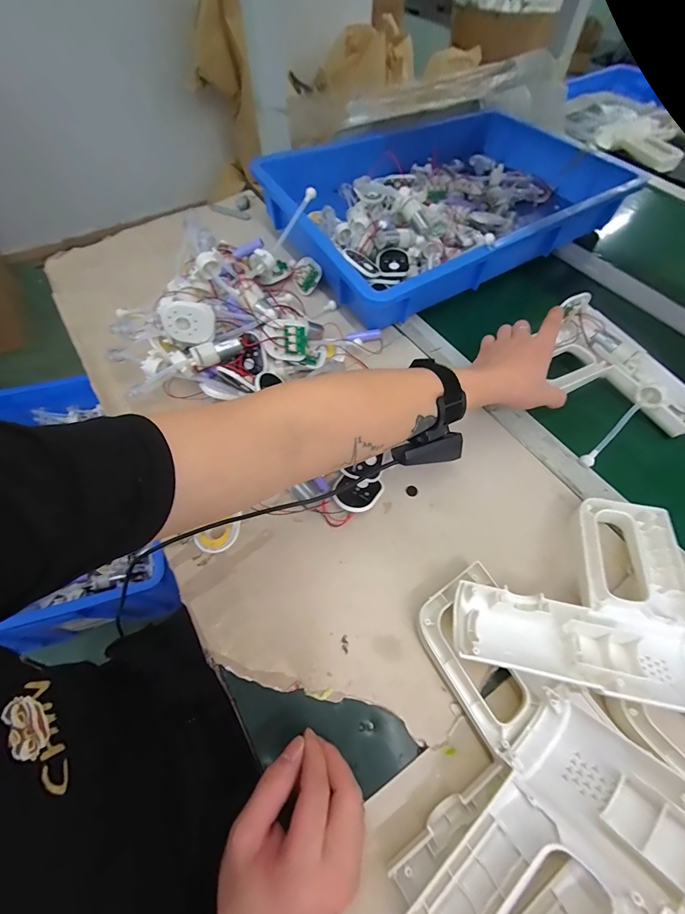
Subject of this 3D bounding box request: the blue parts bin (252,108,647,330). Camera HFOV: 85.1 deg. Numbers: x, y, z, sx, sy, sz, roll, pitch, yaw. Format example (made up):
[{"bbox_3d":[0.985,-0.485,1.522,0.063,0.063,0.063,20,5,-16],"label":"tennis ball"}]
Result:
[{"bbox_3d":[0.184,-0.449,0.644,0.576,0.082,0.366,-30,65,-17],"label":"blue parts bin"}]

